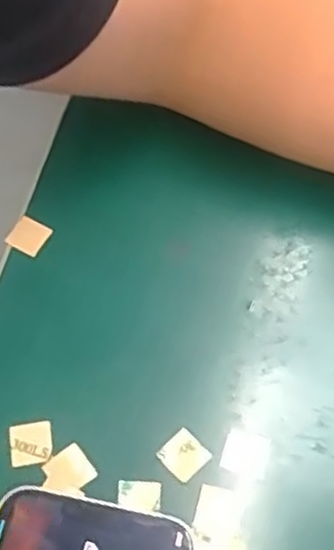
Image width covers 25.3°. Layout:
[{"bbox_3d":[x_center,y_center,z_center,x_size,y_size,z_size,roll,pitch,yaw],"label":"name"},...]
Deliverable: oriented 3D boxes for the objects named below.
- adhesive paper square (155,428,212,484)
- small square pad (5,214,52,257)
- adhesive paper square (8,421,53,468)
[{"bbox_3d":[0.006,0.067,0.277,0.015,0.004,0.015,-40,71,-18],"label":"adhesive paper square"},{"bbox_3d":[-0.060,-0.017,0.319,0.016,0.004,0.015,30,65,12],"label":"small square pad"},{"bbox_3d":[-0.051,0.064,0.279,0.016,0.004,0.016,-7,68,-4],"label":"adhesive paper square"}]

